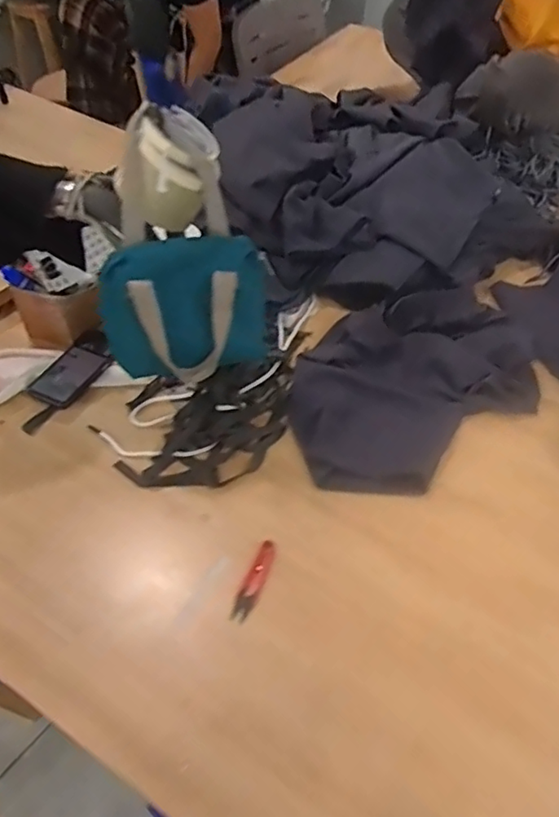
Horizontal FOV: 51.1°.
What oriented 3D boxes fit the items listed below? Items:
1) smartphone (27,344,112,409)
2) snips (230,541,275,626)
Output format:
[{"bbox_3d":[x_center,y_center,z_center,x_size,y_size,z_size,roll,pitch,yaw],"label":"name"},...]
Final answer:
[{"bbox_3d":[-0.326,-0.053,0.912,0.078,0.010,0.118,19,53,17],"label":"smartphone"},{"bbox_3d":[-0.028,0.200,0.681,0.023,0.006,0.099,18,53,16],"label":"snips"}]

